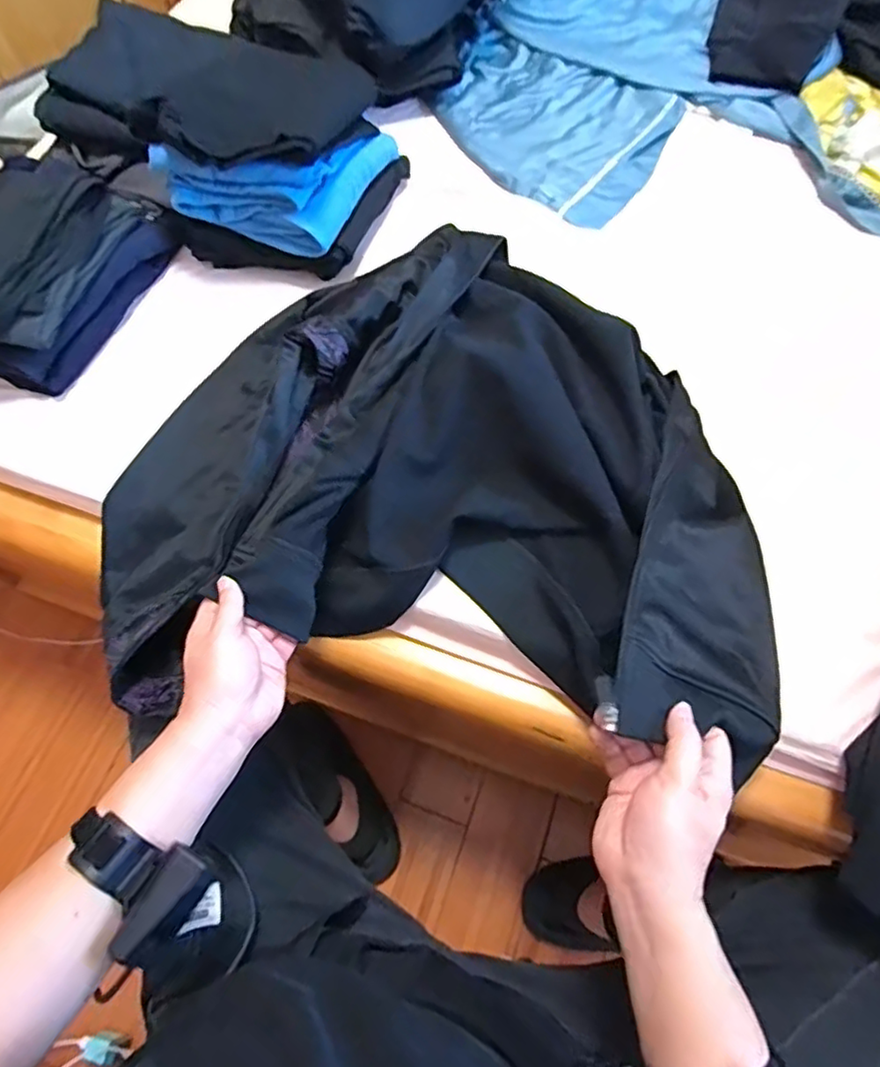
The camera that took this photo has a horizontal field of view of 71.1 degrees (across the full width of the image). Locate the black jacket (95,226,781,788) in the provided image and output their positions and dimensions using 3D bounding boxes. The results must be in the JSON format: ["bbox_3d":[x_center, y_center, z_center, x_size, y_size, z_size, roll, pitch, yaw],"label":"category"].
[{"bbox_3d":[-0.030,-0.062,0.592,0.596,0.100,0.527,-3,65,2],"label":"black jacket"}]

